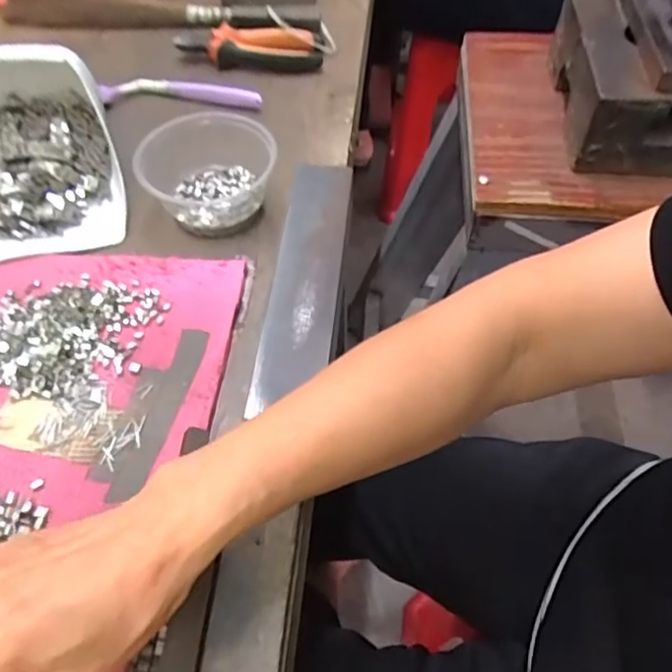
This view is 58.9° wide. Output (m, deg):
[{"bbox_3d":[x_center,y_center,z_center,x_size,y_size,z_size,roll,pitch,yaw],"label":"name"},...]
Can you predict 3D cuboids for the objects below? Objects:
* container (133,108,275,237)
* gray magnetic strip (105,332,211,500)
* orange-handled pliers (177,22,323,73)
[{"bbox_3d":[-0.103,-0.132,0.483,0.104,0.050,0.104,0,55,0],"label":"container"},{"bbox_3d":[-0.109,0.046,0.376,0.019,0.004,0.121,12,56,7],"label":"gray magnetic strip"},{"bbox_3d":[-0.089,-0.296,0.610,0.144,0.030,0.042,4,55,2],"label":"orange-handled pliers"}]

